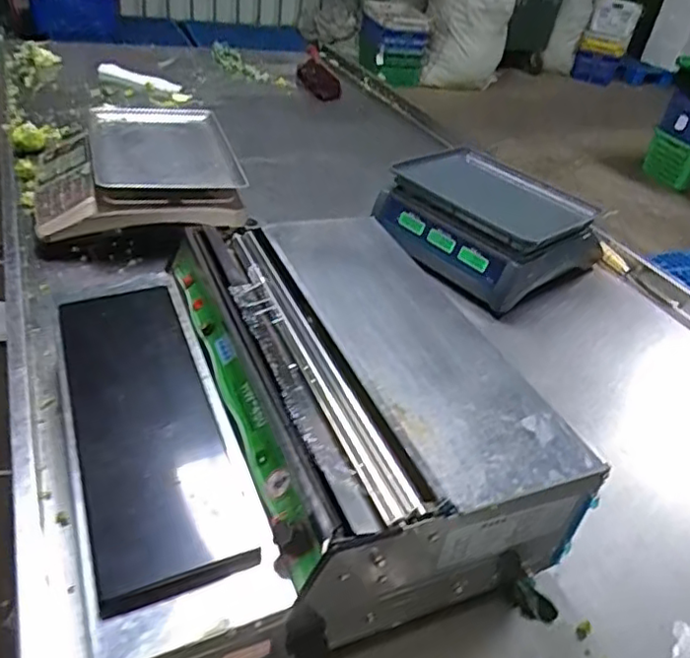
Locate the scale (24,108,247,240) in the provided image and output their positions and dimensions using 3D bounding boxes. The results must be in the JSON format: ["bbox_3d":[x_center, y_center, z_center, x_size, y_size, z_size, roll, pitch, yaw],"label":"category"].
[{"bbox_3d":[-0.403,-0.311,1.194,0.364,0.113,0.429,-9,40,-20],"label":"scale"}]

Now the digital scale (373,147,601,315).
[{"bbox_3d":[0.257,-0.201,1.157,0.283,0.137,0.337,-27,48,-37],"label":"digital scale"}]

